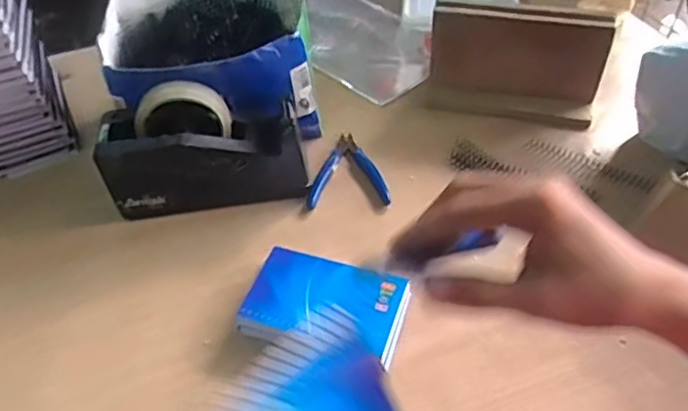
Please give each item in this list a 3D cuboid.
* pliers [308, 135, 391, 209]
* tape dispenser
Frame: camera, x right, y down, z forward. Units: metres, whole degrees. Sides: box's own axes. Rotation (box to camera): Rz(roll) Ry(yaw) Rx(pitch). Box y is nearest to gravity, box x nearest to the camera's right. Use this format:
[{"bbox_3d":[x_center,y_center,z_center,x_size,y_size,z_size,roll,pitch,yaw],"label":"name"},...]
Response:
[{"bbox_3d":[0.003,-0.042,0.674,0.086,0.012,0.107,-4,47,2],"label":"pliers"},{"bbox_3d":[-0.145,-0.060,0.631,0.207,0.122,0.076,-5,46,-2],"label":"tape dispenser"}]

